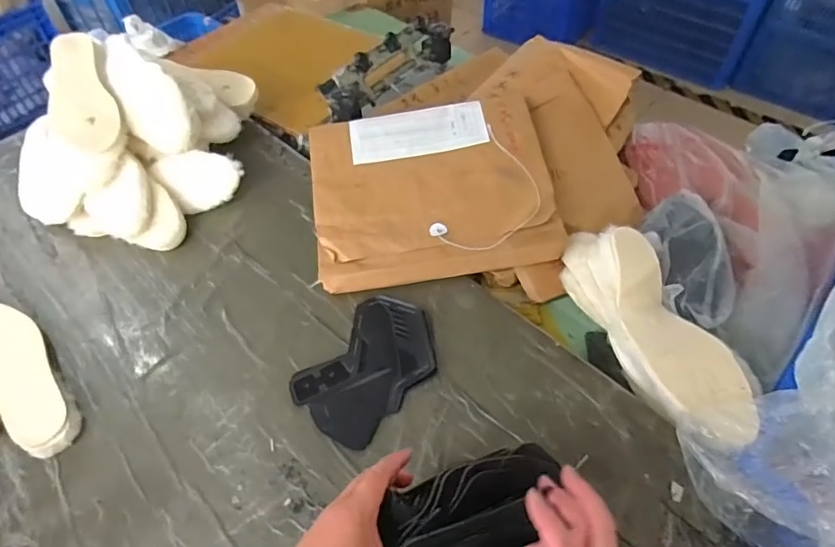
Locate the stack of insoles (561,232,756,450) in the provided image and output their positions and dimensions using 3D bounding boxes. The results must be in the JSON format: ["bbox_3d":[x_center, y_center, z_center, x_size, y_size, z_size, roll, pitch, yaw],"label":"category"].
[{"bbox_3d":[0.292,0.067,0.621,0.122,0.087,0.312,-12,53,-8],"label":"stack of insoles"}]

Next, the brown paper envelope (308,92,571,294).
[{"bbox_3d":[0.019,-0.128,0.758,0.338,0.025,0.287,-11,65,1],"label":"brown paper envelope"}]

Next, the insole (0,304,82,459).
[{"bbox_3d":[-0.505,0.124,0.648,0.261,0.024,0.082,35,61,25],"label":"insole"}]

